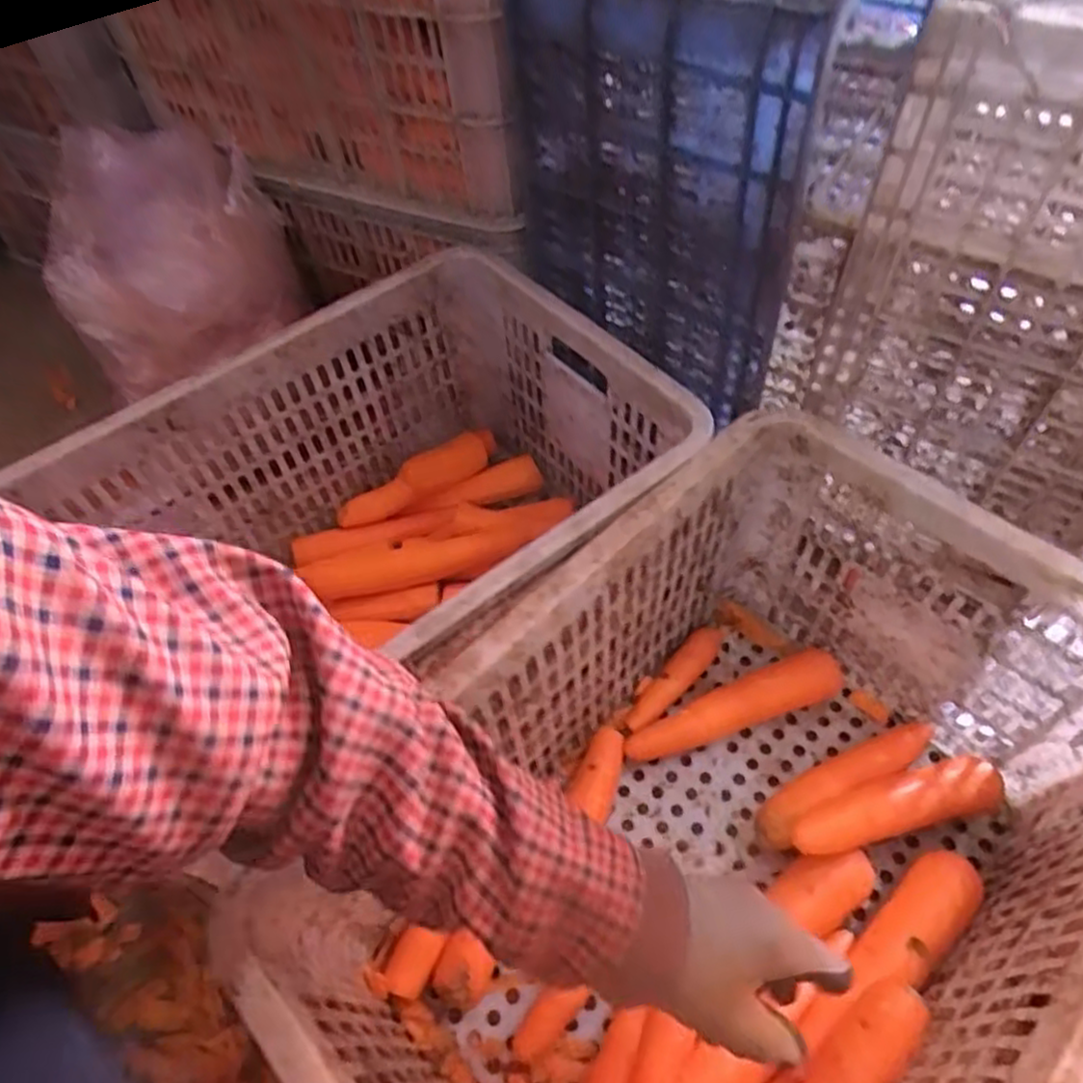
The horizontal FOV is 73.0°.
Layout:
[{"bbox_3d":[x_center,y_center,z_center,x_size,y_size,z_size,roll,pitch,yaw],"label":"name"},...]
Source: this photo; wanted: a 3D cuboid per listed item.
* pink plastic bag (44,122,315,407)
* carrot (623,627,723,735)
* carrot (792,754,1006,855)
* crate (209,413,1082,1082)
[{"bbox_3d":[-0.396,-0.304,0.782,0.215,0.148,0.241,1,56,6],"label":"pink plastic bag"},{"bbox_3d":[0.129,0.131,0.702,0.027,0.023,0.134,35,65,25],"label":"carrot"},{"bbox_3d":[0.287,0.212,0.589,0.187,0.045,0.042,-16,56,-5],"label":"carrot"},{"bbox_3d":[0.133,0.202,0.516,0.534,0.264,0.375,-40,61,-20],"label":"crate"}]

